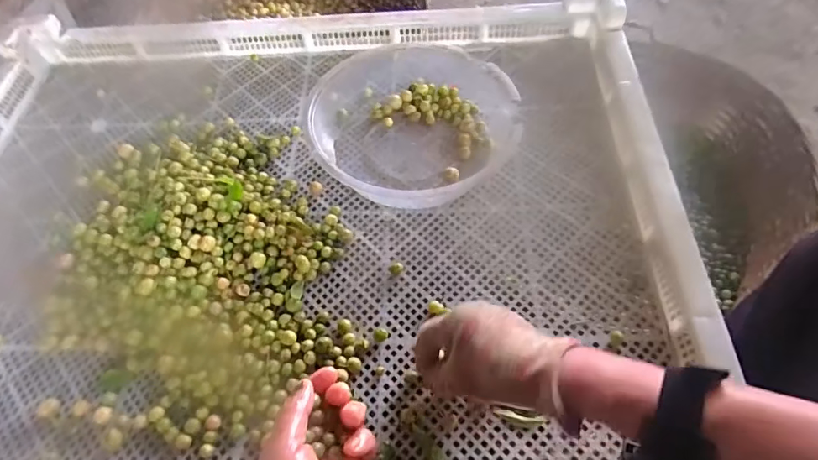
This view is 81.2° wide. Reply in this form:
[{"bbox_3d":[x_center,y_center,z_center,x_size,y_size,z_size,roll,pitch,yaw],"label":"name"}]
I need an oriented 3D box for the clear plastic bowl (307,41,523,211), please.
[{"bbox_3d":[-0.008,-0.136,0.570,0.229,0.068,0.235,-2,59,3],"label":"clear plastic bowl"}]

